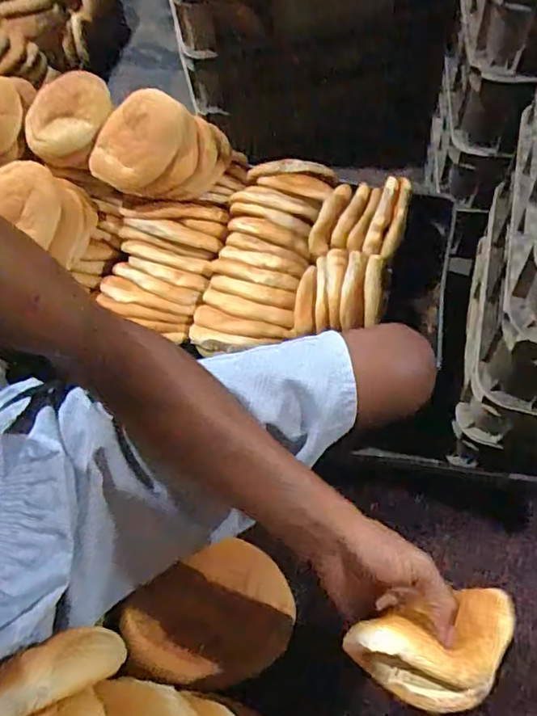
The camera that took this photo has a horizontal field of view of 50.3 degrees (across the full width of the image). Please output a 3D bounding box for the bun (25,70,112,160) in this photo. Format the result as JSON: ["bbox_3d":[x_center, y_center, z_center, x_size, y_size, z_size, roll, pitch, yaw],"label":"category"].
[{"bbox_3d":[-0.318,-0.385,0.905,0.138,0.055,0.128,-18,61,-7],"label":"bun"}]

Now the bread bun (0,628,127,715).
[{"bbox_3d":[-0.172,0.235,0.413,0.135,0.032,0.044,-17,58,-32],"label":"bread bun"}]

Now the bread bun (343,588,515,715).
[{"bbox_3d":[0.136,0.229,0.447,0.138,0.055,0.073,-19,61,-7],"label":"bread bun"}]

